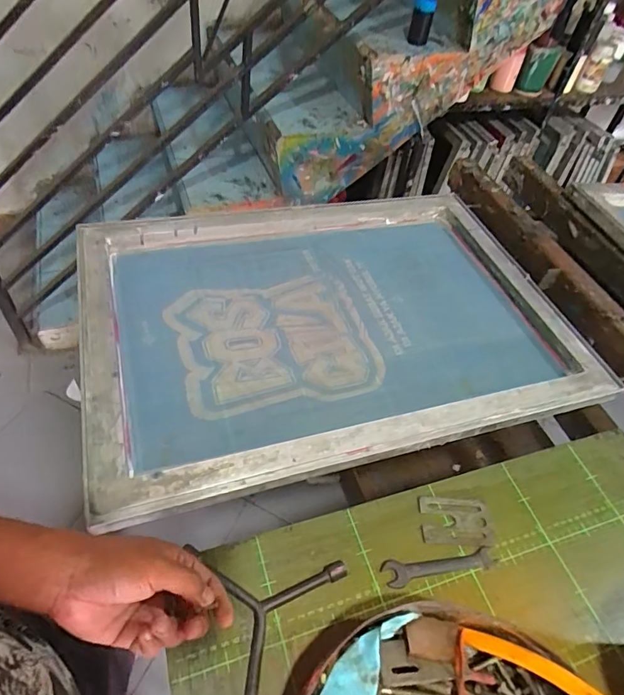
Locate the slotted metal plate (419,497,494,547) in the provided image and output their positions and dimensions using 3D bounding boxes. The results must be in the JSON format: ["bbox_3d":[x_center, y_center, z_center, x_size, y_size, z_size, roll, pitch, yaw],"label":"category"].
[{"bbox_3d":[0.158,0.191,0.520,0.077,0.004,0.050,5,49,-4],"label":"slotted metal plate"}]

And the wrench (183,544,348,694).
[{"bbox_3d":[-0.060,0.232,0.441,0.136,0.015,0.153,32,55,19],"label":"wrench"}]

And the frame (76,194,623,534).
[{"bbox_3d":[0.027,-0.054,0.680,0.653,0.050,0.467,-12,53,-15],"label":"frame"}]

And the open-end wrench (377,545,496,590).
[{"bbox_3d":[0.132,0.224,0.487,0.121,0.006,0.026,-6,50,-13],"label":"open-end wrench"}]

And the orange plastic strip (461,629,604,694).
[{"bbox_3d":[0.182,0.262,0.389,0.115,0.014,0.021,0,35,49],"label":"orange plastic strip"}]

